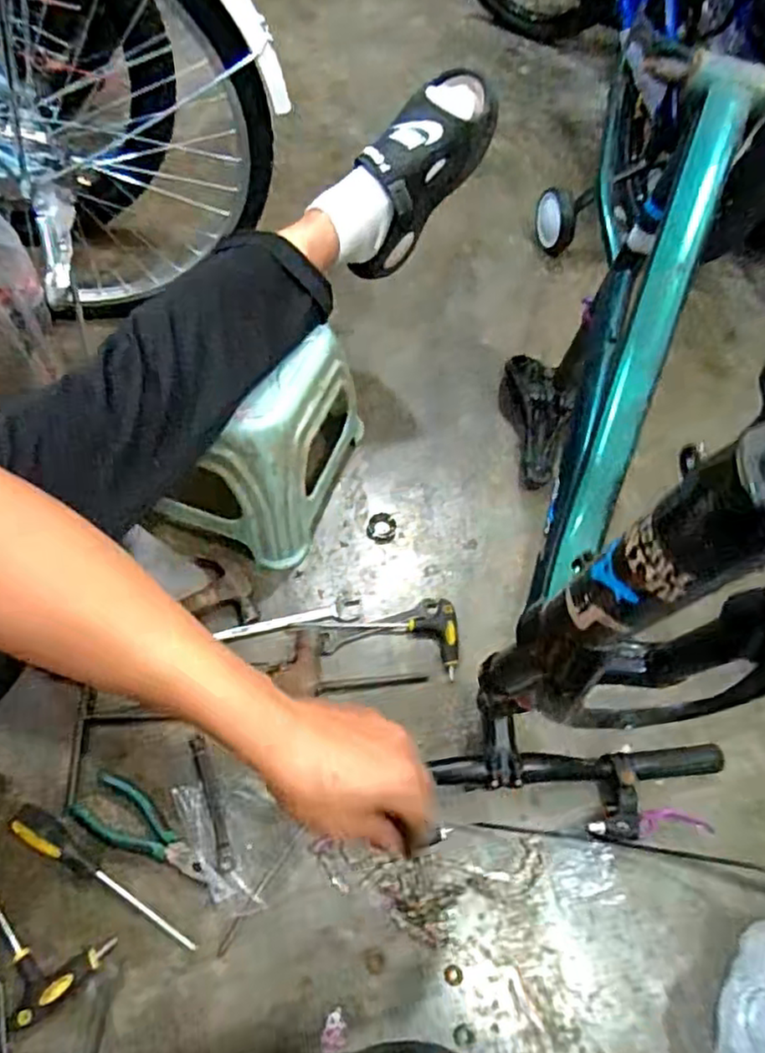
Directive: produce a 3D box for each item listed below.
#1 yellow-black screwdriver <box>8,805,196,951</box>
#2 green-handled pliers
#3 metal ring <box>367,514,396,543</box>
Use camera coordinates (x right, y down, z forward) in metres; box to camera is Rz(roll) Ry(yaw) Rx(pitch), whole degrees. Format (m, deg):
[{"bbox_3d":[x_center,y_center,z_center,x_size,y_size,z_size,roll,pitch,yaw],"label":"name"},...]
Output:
[{"bbox_3d":[-0.275,0.343,0.651,0.215,0.035,0.028,28,62,10],"label":"yellow-black screwdriver"},{"bbox_3d":[-0.247,0.318,0.684,0.157,0.007,0.057,29,62,11],"label":"green-handled pliers"},{"bbox_3d":[0.000,0.003,0.909,0.039,0.004,0.047,12,60,2],"label":"metal ring"}]

